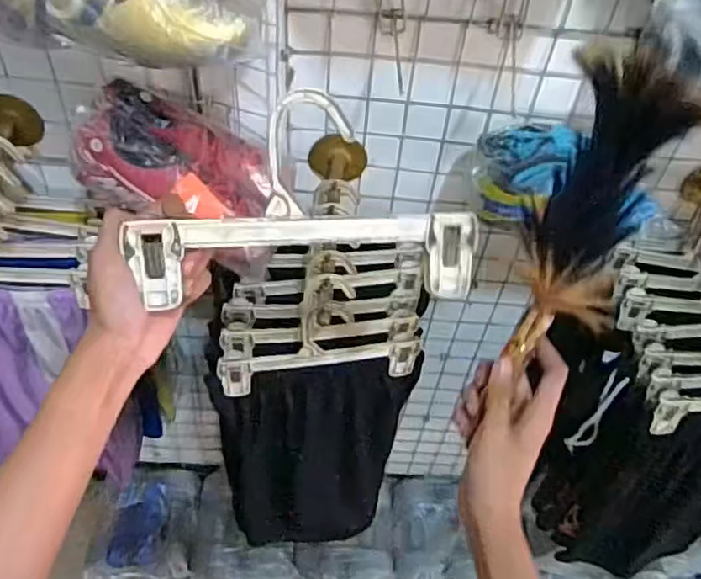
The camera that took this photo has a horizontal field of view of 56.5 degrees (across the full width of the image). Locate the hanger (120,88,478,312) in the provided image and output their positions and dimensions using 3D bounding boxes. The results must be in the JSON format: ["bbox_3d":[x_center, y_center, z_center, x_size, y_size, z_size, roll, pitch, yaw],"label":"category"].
[{"bbox_3d":[-0.026,-0.062,0.450,0.238,0.136,0.014,-1,15,-11],"label":"hanger"}]

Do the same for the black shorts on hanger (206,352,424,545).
[{"bbox_3d":[-0.049,0.243,0.918,0.249,0.358,0.085,-5,50,-11],"label":"black shorts on hanger"}]

